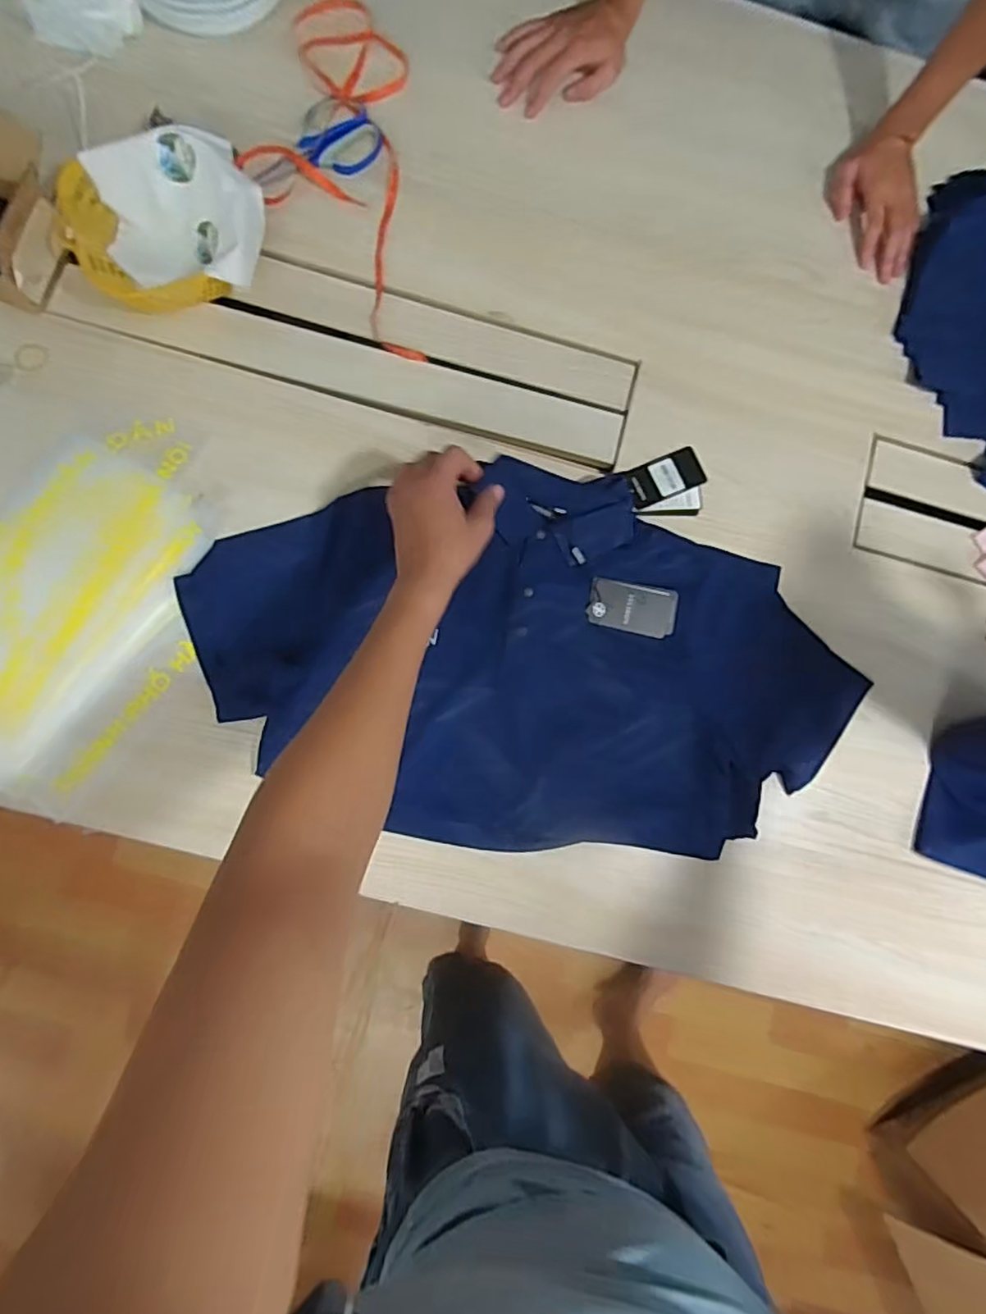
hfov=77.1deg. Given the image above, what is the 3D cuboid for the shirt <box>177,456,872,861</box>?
[{"bbox_3d":[0.043,0.004,0.667,0.710,0.053,0.383,4,84,-4],"label":"shirt"}]

